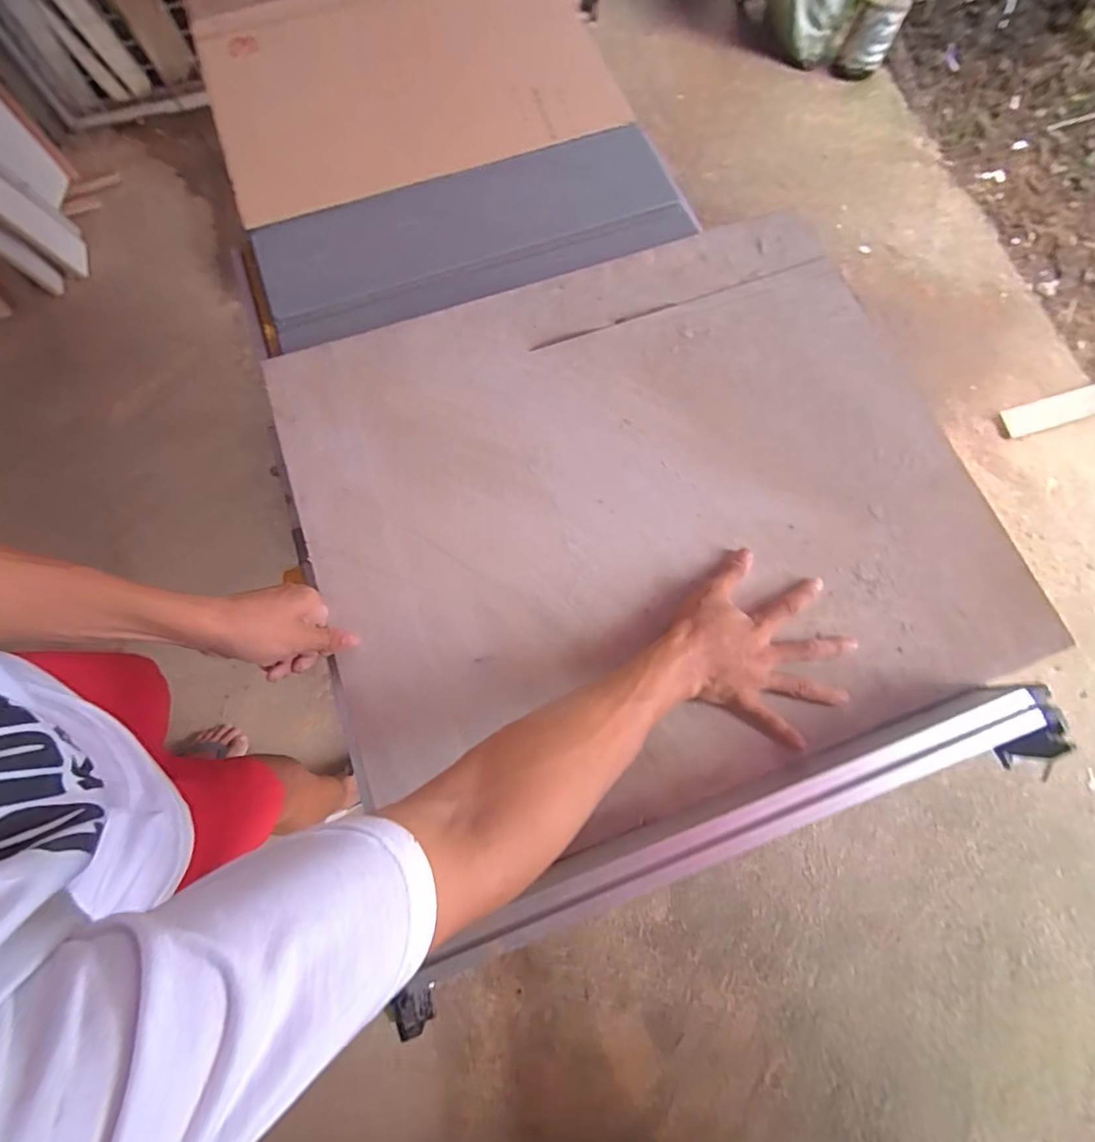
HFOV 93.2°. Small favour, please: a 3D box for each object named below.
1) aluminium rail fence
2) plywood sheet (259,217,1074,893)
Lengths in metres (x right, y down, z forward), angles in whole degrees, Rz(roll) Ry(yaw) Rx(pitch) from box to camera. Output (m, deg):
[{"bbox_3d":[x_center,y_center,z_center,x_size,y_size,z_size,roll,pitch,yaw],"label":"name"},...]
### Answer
[{"bbox_3d":[0.162,0.230,0.442,0.600,0.070,0.077,-20,75,-6],"label":"aluminium rail fence"},{"bbox_3d":[0.099,-0.074,0.557,0.681,0.016,0.582,-19,75,-5],"label":"plywood sheet"}]

